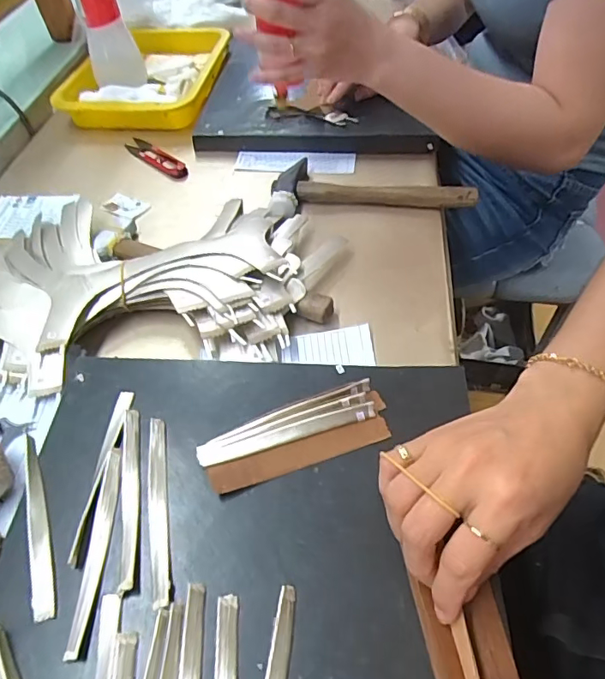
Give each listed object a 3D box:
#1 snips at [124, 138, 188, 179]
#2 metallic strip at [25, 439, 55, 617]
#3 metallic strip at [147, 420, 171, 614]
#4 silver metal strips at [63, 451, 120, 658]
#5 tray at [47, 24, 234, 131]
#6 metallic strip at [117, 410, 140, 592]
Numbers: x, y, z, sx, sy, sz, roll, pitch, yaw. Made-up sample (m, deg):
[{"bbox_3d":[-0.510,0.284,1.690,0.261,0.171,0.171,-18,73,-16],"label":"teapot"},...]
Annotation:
[{"bbox_3d":[-0.184,-0.229,0.616,0.028,0.015,0.119,-35,58,-23],"label":"snips"},{"bbox_3d":[-0.169,0.115,0.314,0.012,0.004,0.117,-11,54,-25],"label":"metallic strip"},{"bbox_3d":[-0.094,0.105,0.319,0.013,0.004,0.122,-11,52,-6],"label":"metallic strip"},{"bbox_3d":[-0.125,0.124,0.304,0.011,0.006,0.119,-2,51,1],"label":"silver metal strips"},{"bbox_3d":[-0.217,-0.388,0.724,0.195,0.047,0.278,8,52,9],"label":"tray"},{"bbox_3d":[-0.113,0.099,0.324,0.011,0.005,0.119,-9,52,-5],"label":"metallic strip"}]

